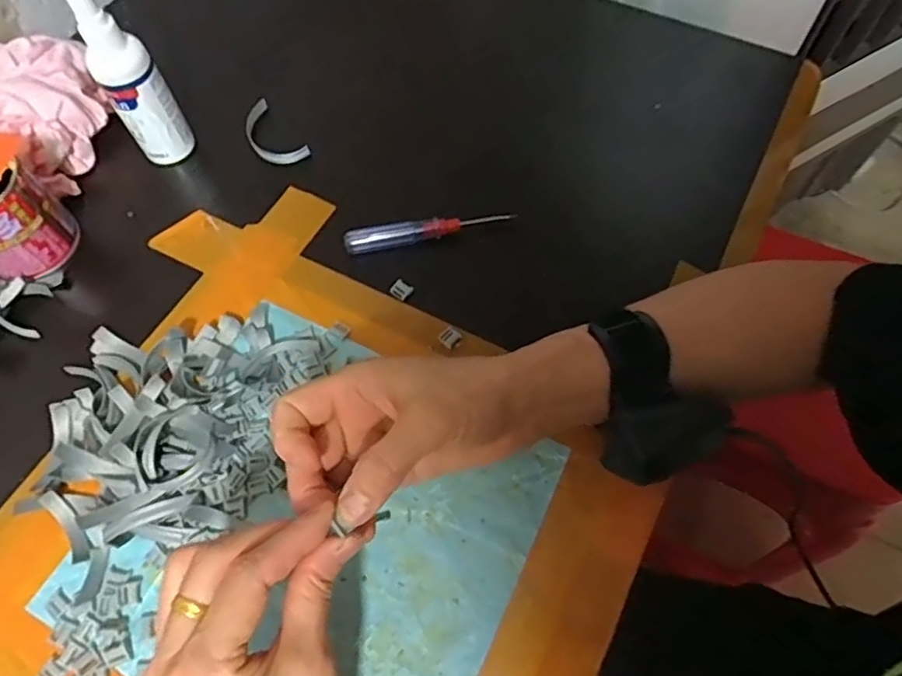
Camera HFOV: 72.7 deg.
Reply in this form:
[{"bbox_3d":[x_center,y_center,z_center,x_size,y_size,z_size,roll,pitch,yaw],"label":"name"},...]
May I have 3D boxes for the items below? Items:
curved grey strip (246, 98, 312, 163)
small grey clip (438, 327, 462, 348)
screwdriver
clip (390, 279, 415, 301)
[{"bbox_3d":[-0.140,-0.157,0.482,0.031,0.012,0.070,-36,68,-15],"label":"curved grey strip"},{"bbox_3d":[-0.001,-0.001,0.404,0.012,0.004,0.013,39,71,18],"label":"small grey clip"},{"bbox_3d":[-0.016,-0.077,0.442,0.120,0.018,0.014,-8,64,-2],"label":"screwdriver"},{"bbox_3d":[-0.034,-0.034,0.427,0.014,0.007,0.012,37,71,18],"label":"clip"}]

